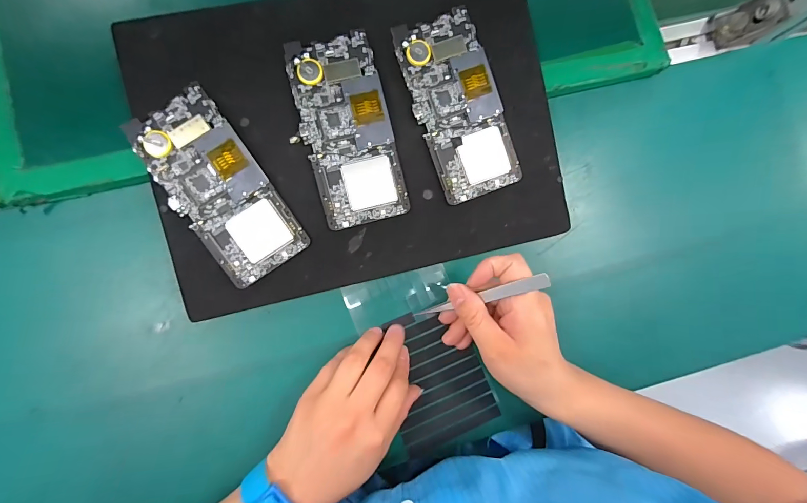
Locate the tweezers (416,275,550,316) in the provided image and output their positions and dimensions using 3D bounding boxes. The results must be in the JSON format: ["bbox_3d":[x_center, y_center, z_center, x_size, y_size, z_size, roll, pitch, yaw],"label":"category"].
[{"bbox_3d":[0.059,0.039,0.292,0.012,0.125,0.011,-29,94,-46],"label":"tweezers"}]

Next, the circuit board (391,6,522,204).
[{"bbox_3d":[0.048,-0.124,0.312,0.073,0.005,0.151,-22,98,-2],"label":"circuit board"}]

